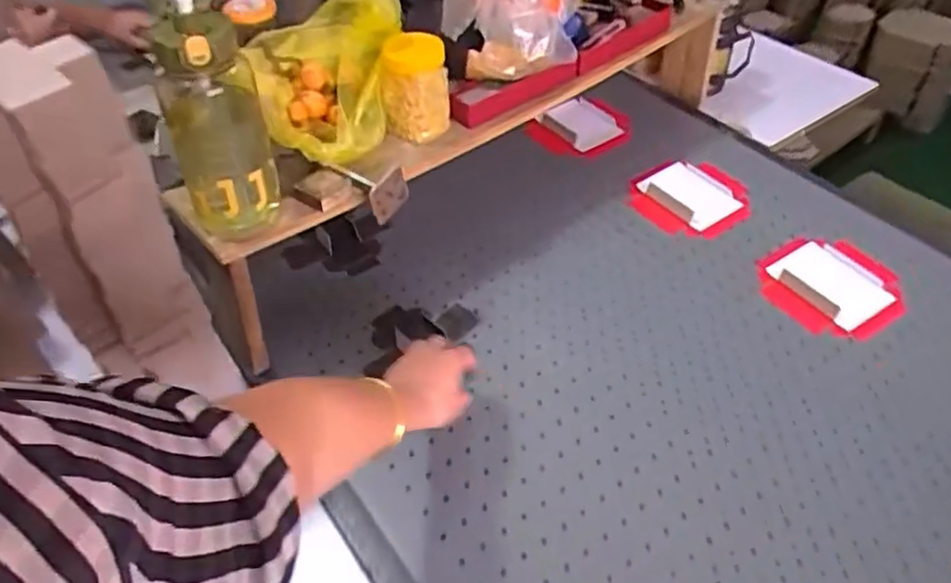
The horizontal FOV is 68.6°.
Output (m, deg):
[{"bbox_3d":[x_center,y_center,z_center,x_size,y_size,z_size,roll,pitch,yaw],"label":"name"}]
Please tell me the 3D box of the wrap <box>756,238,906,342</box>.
[{"bbox_3d":[0.445,-0.008,0.876,0.158,0.017,0.157,-25,50,-19],"label":"wrap"}]

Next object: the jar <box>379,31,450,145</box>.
[{"bbox_3d":[-0.071,-0.236,0.819,0.076,0.105,0.074,-12,47,-7],"label":"jar"}]

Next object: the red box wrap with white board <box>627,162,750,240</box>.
[{"bbox_3d":[0.306,-0.137,1.004,0.140,0.029,0.149,-27,51,-20],"label":"red box wrap with white board"}]

